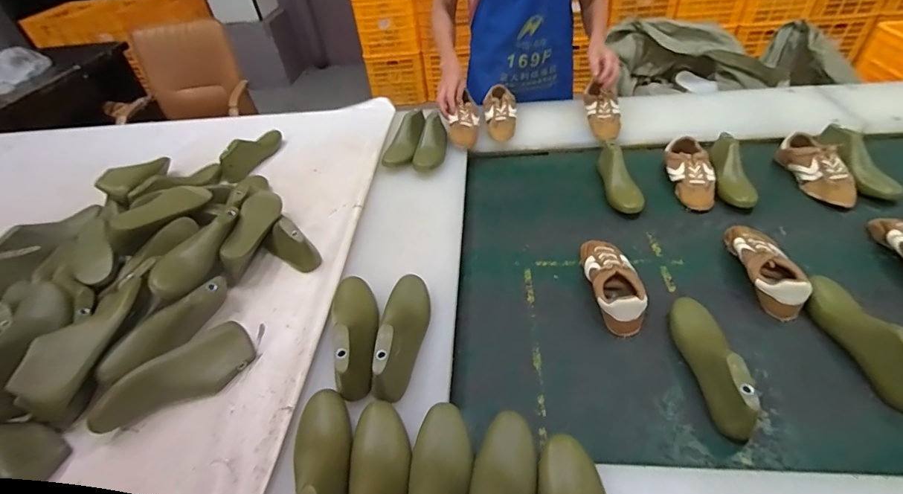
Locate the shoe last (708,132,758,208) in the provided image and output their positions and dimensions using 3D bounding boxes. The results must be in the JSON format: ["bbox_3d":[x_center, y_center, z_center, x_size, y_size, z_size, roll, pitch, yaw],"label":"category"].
[{"bbox_3d":[0.659,-0.181,1.011,0.076,0.077,0.226,6,42,15],"label":"shoe last"}]

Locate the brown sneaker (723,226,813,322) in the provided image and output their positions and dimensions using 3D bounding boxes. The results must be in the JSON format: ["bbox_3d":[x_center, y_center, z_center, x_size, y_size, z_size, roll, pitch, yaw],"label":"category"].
[{"bbox_3d":[0.588,0.028,0.806,0.086,0.072,0.210,2,42,11],"label":"brown sneaker"}]

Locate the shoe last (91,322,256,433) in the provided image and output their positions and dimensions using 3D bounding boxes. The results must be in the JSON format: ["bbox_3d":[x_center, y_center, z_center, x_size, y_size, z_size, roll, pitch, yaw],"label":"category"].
[{"bbox_3d":[-0.440,0.208,0.682,0.230,0.070,0.068,-31,48,-23],"label":"shoe last"}]

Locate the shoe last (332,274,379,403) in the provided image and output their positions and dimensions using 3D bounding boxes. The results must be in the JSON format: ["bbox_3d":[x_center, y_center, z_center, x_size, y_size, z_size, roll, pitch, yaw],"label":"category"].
[{"bbox_3d":[-0.169,0.126,0.716,0.081,0.074,0.244,-13,43,-6],"label":"shoe last"}]

